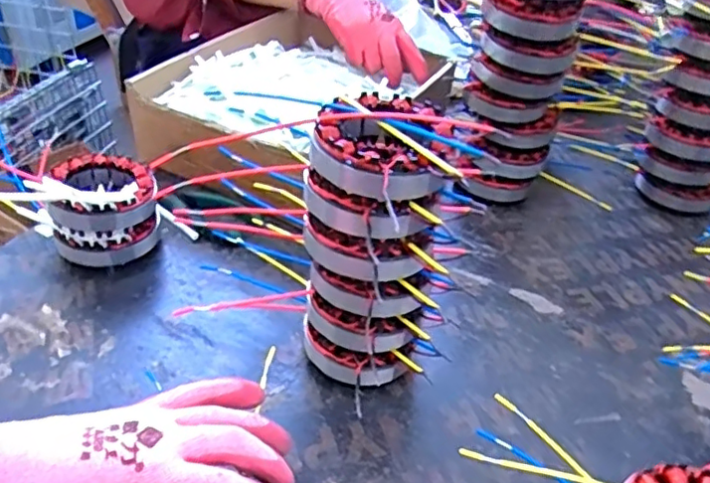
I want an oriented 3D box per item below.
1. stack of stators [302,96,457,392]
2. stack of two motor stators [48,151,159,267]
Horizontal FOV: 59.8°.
[{"bbox_3d":[0.008,0.011,0.419,0.084,0.205,0.081,5,38,-1],"label":"stack of stators"},{"bbox_3d":[-0.218,-0.027,0.539,0.086,0.079,0.082,-10,40,-19],"label":"stack of two motor stators"}]

